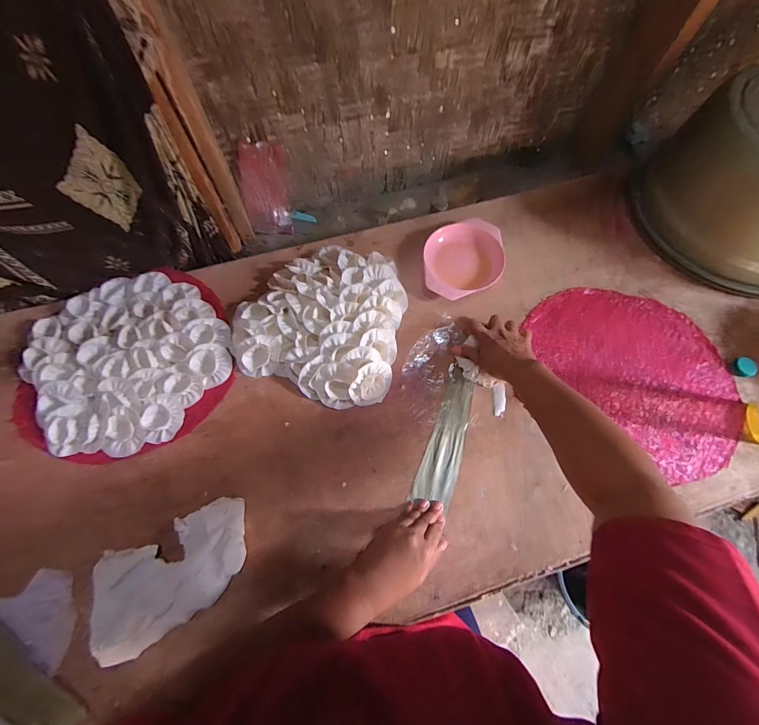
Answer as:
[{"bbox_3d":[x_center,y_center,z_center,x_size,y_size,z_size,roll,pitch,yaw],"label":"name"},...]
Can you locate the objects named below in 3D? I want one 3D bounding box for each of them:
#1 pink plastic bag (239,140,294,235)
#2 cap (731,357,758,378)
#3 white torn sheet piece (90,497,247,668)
[{"bbox_3d":[-0.235,-0.357,0.746,0.095,0.180,0.023,-11,45,-19],"label":"pink plastic bag"},{"bbox_3d":[0.599,0.008,0.586,0.031,0.017,0.029,0,67,1],"label":"cap"},{"bbox_3d":[-0.253,0.260,0.445,0.174,0.047,0.118,-25,69,-9],"label":"white torn sheet piece"}]

